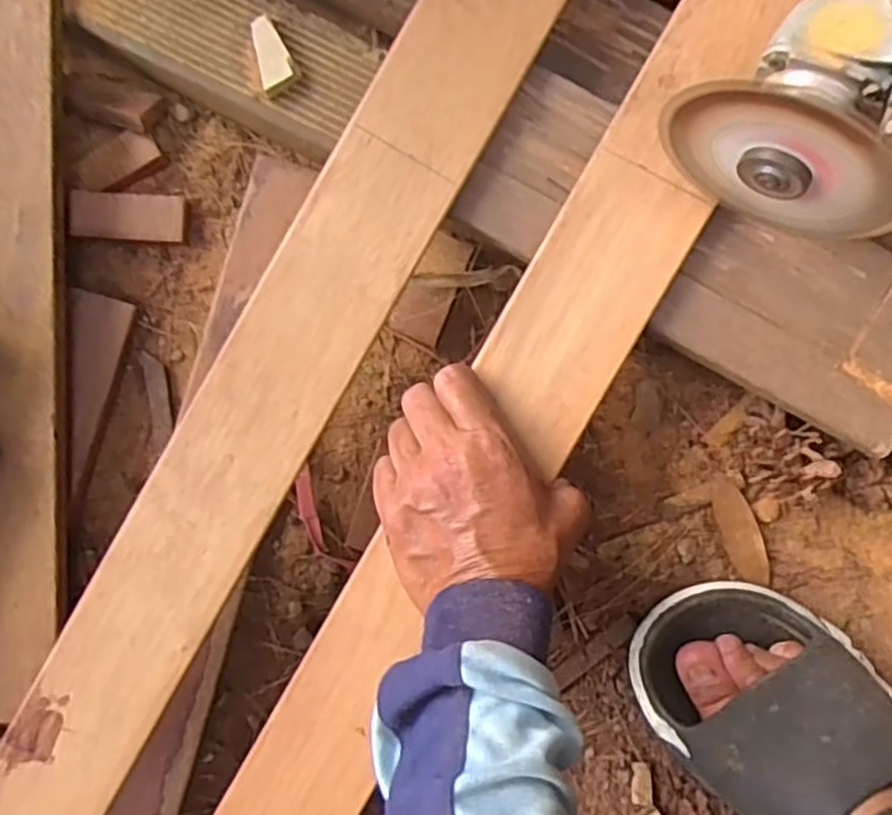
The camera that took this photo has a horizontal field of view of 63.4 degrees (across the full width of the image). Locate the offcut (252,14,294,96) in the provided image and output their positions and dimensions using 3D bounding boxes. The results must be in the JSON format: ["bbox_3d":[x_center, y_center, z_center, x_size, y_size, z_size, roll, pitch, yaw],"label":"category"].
[{"bbox_3d":[-0.098,-0.195,0.401,0.021,0.012,0.039,-23,86,1],"label":"offcut"}]

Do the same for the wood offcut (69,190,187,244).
[{"bbox_3d":[-0.190,-0.114,0.432,0.063,0.007,0.029,1,88,-11],"label":"wood offcut"}]

